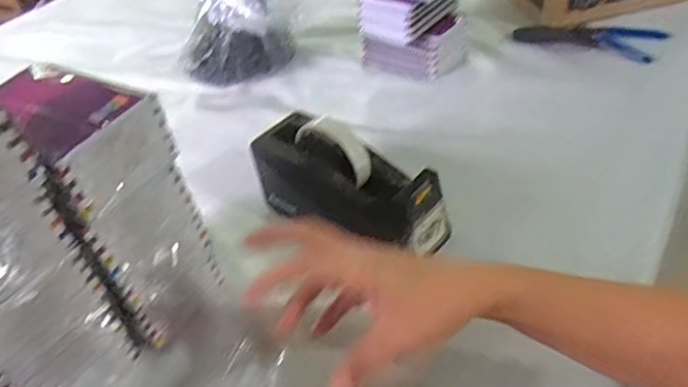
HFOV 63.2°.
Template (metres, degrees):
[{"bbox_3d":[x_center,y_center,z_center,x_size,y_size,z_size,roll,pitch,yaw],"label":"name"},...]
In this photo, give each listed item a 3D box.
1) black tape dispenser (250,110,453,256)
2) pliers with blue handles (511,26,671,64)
[{"bbox_3d":[0.002,-0.009,0.570,0.205,0.116,0.079,27,53,33],"label":"black tape dispenser"},{"bbox_3d":[0.358,-0.233,0.822,0.203,0.014,0.069,15,51,17],"label":"pliers with blue handles"}]

